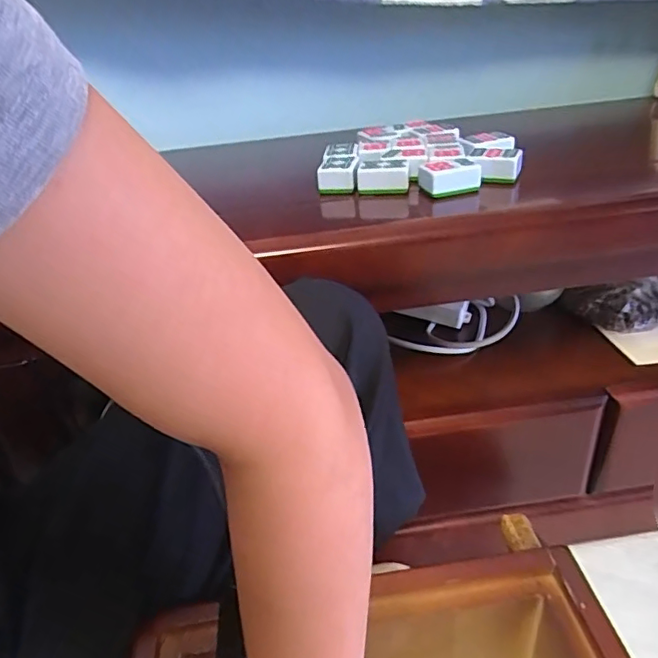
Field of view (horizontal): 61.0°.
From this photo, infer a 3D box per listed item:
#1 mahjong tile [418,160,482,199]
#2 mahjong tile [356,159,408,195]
[{"bbox_3d":[0.111,-0.141,0.520,0.053,0.023,0.039,-12,32,-9],"label":"mahjong tile"},{"bbox_3d":[0.051,-0.145,0.532,0.047,0.024,0.038,0,32,9],"label":"mahjong tile"}]

